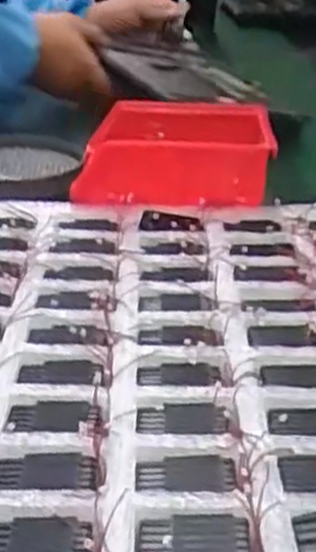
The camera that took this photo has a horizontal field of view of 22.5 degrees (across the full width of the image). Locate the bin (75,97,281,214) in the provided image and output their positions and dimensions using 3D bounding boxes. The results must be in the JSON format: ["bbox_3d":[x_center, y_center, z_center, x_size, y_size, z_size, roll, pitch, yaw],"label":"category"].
[{"bbox_3d":[0.012,-0.095,0.592,0.143,0.049,0.162,6,27,0],"label":"bin"}]

